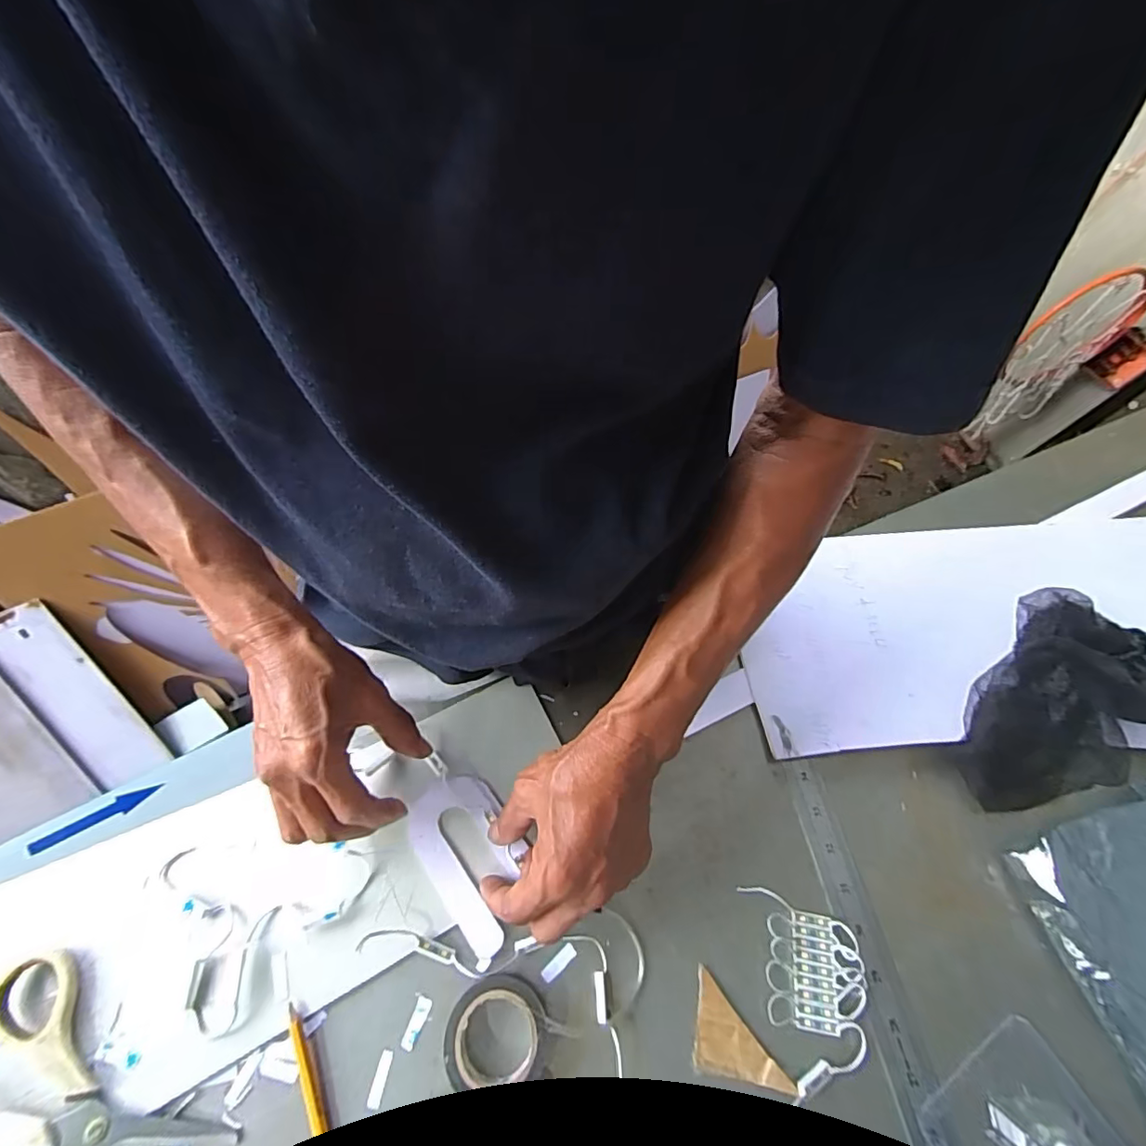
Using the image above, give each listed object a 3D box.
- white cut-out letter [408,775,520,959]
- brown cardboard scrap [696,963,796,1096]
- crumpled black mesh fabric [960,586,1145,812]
[{"bbox_3d":[-0.071,0.197,0.367,0.061,0.013,0.107,-35,70,-14],"label":"white cut-out letter"},{"bbox_3d":[0.106,0.287,0.332,0.058,0.004,0.050,10,59,4],"label":"brown cardboard scrap"},{"bbox_3d":[0.388,0.096,0.425,0.213,0.064,0.127,-25,63,-16],"label":"crumpled black mesh fabric"}]

